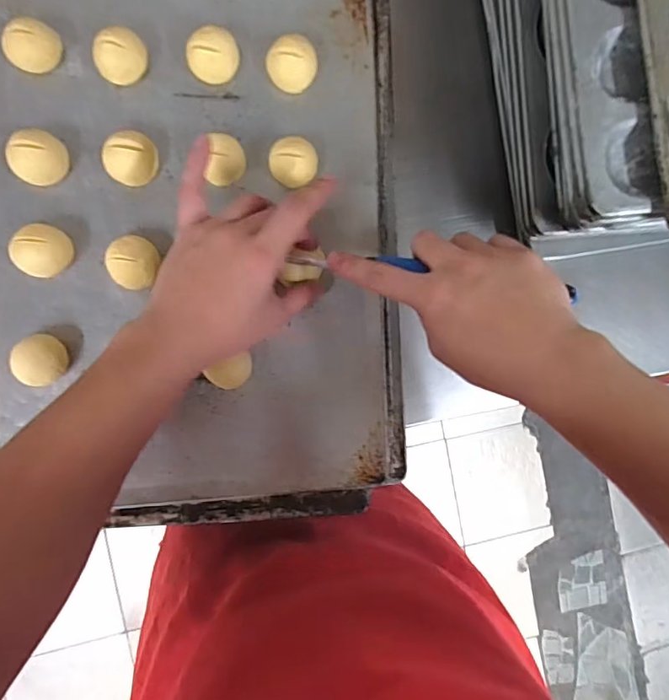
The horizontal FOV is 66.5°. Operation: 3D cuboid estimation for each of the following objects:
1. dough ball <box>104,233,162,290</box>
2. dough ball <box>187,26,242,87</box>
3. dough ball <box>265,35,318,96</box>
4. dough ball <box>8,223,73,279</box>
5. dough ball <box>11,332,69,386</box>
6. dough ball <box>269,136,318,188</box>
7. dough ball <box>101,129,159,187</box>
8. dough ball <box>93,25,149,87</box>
[{"bbox_3d":[-0.160,-0.069,0.411,0.040,0.031,0.040,0,90,-9],"label":"dough ball"},{"bbox_3d":[-0.099,-0.238,0.419,0.040,0.027,0.038,-4,91,-9],"label":"dough ball"},{"bbox_3d":[-0.036,-0.237,0.426,0.040,0.031,0.037,0,90,-9],"label":"dough ball"},{"bbox_3d":[-0.228,-0.077,0.402,0.041,0.024,0.040,0,90,-9],"label":"dough ball"},{"bbox_3d":[-0.228,0.009,0.399,0.035,0.029,0.038,0,90,-9],"label":"dough ball"},{"bbox_3d":[-0.034,-0.156,0.429,0.039,0.028,0.038,0,90,-9],"label":"dough ball"},{"bbox_3d":[-0.162,-0.153,0.410,0.040,0.027,0.039,0,90,-9],"label":"dough ball"},{"bbox_3d":[-0.169,-0.232,0.407,0.039,0.030,0.034,-19,93,-8],"label":"dough ball"}]

